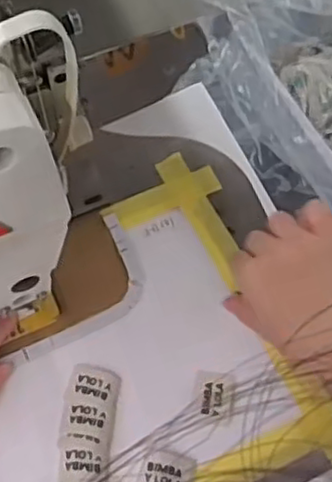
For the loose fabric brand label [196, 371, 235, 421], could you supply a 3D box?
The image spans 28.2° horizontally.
[{"bbox_3d":[0.035,0.112,0.477,0.027,0.004,0.032,7,63,1],"label":"loose fabric brand label"}]

